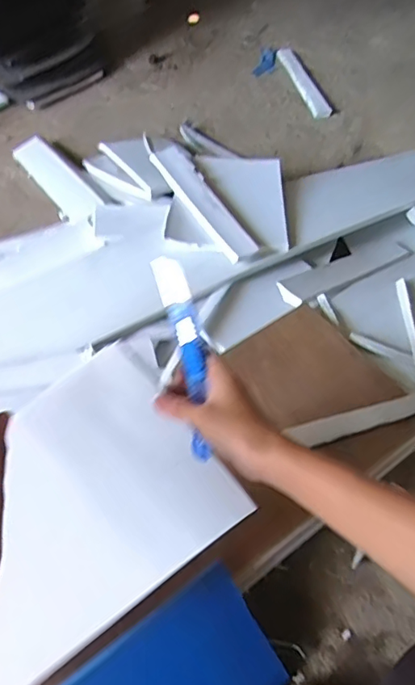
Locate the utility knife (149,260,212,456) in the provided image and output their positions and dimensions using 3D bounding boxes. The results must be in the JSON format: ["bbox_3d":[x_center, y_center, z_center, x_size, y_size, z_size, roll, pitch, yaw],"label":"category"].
[{"bbox_3d":[-0.017,0.010,0.456,0.028,0.020,0.175,-11,81,-9],"label":"utility knife"}]

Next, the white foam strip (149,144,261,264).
[{"bbox_3d":[-0.008,-0.227,0.862,0.052,0.019,0.276,-23,57,-17],"label":"white foam strip"}]

